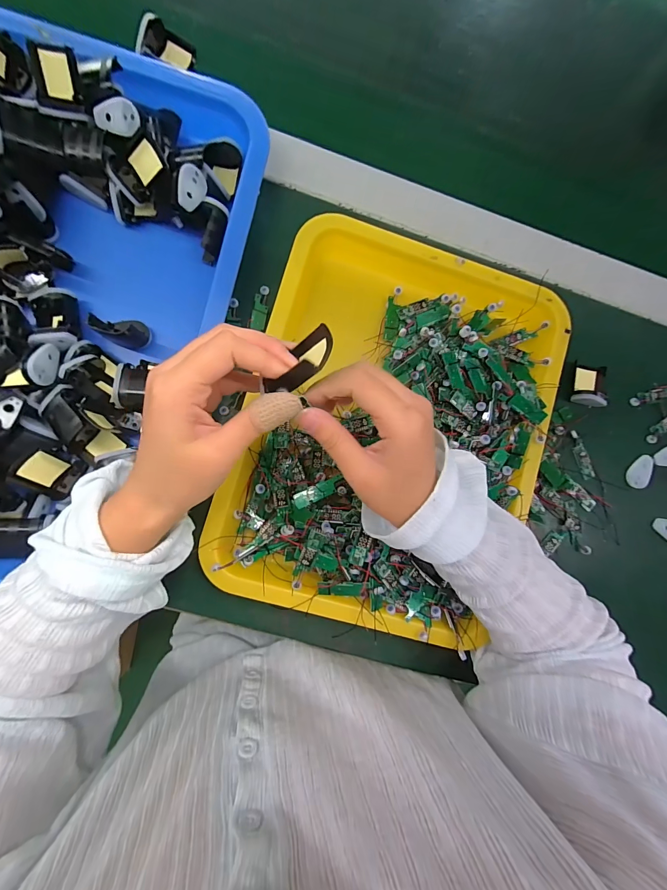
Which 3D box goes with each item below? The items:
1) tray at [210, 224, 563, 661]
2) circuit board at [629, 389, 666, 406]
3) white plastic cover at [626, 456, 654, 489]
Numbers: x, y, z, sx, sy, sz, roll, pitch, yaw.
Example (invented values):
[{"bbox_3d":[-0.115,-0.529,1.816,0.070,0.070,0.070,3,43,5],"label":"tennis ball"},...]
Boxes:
[{"bbox_3d":[0.055,-0.016,0.308,0.257,0.041,0.331,17,85,-6],"label":"tray"},{"bbox_3d":[0.331,-0.050,0.371,0.053,0.011,0.013,-13,88,-8],"label":"circuit board"},{"bbox_3d":[0.312,0.026,0.359,0.019,0.009,0.036,25,84,-5],"label":"white plastic cover"}]

